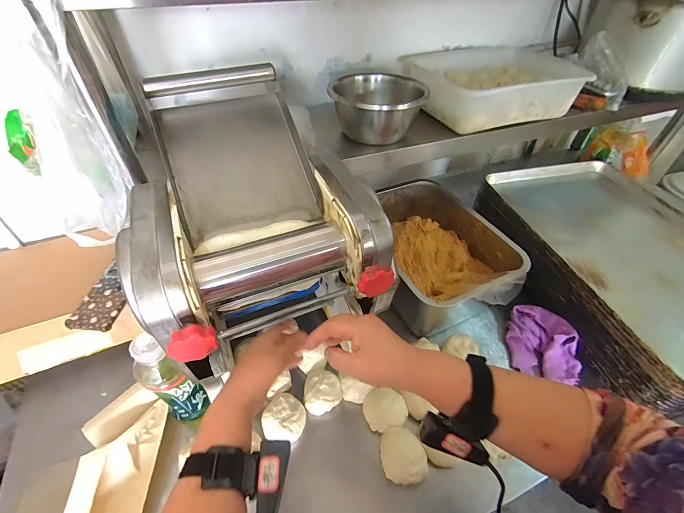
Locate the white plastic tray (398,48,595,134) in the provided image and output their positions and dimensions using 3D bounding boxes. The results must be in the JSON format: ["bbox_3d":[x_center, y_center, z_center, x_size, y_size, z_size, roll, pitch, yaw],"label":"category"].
[{"bbox_3d":[0.353,-0.411,0.764,0.382,0.083,0.307,-11,47,-13],"label":"white plastic tray"}]

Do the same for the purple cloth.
[{"bbox_3d":[0.404,0.168,0.653,0.123,0.059,0.135,5,45,3],"label":"purple cloth"}]

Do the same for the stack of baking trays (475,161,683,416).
[{"bbox_3d":[0.632,0.006,0.740,0.447,0.114,0.606,-5,46,-7],"label":"stack of baking trays"}]

